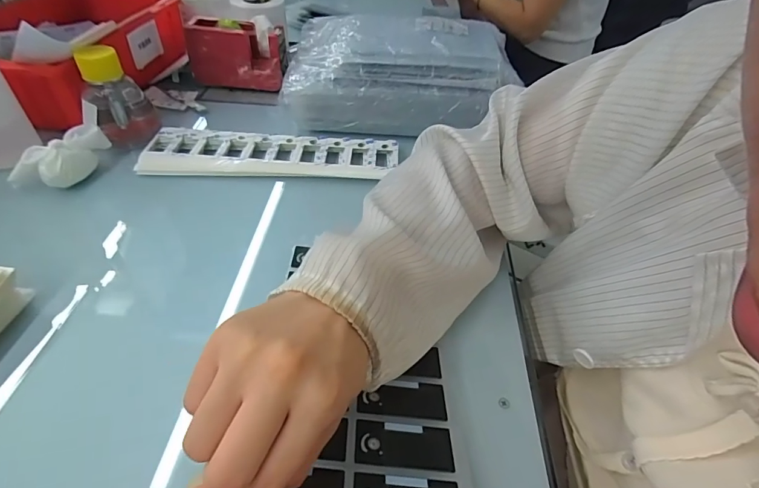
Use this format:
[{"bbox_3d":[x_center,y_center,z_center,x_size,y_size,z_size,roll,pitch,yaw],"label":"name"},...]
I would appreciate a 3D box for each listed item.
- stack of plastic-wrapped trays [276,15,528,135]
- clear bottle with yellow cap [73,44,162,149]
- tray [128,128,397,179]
[{"bbox_3d":[0.026,-0.234,0.556,0.282,0.102,0.186,3,44,-1],"label":"stack of plastic-wrapped trays"},{"bbox_3d":[-0.301,-0.172,0.468,0.069,0.091,0.060,-23,50,-25],"label":"clear bottle with yellow cap"},{"bbox_3d":[-0.124,-0.103,0.481,0.286,0.020,0.069,0,44,-4],"label":"tray"}]

